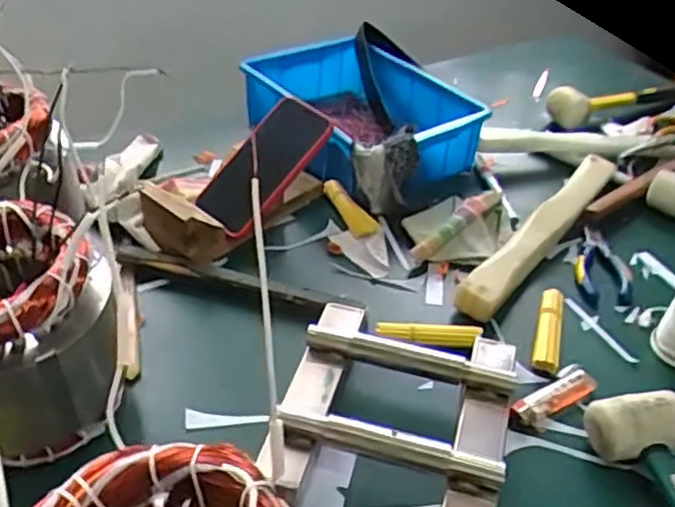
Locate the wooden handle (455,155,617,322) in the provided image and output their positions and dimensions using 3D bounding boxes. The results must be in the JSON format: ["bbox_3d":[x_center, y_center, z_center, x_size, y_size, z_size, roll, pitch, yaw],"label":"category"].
[{"bbox_3d":[0.239,-0.033,0.783,0.038,0.039,0.354,26,44,28],"label":"wooden handle"}]

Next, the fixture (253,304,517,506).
[{"bbox_3d":[0.046,0.125,0.557,0.178,0.045,0.187,12,39,13],"label":"fixture"}]

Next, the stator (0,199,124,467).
[{"bbox_3d":[-0.236,0.063,0.507,0.124,0.157,0.124,1,37,-1],"label":"stator"}]

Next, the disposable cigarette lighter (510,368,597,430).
[{"bbox_3d":[0.187,0.125,0.593,0.089,0.017,0.028,-23,44,-29],"label":"disposable cigarette lighter"}]

